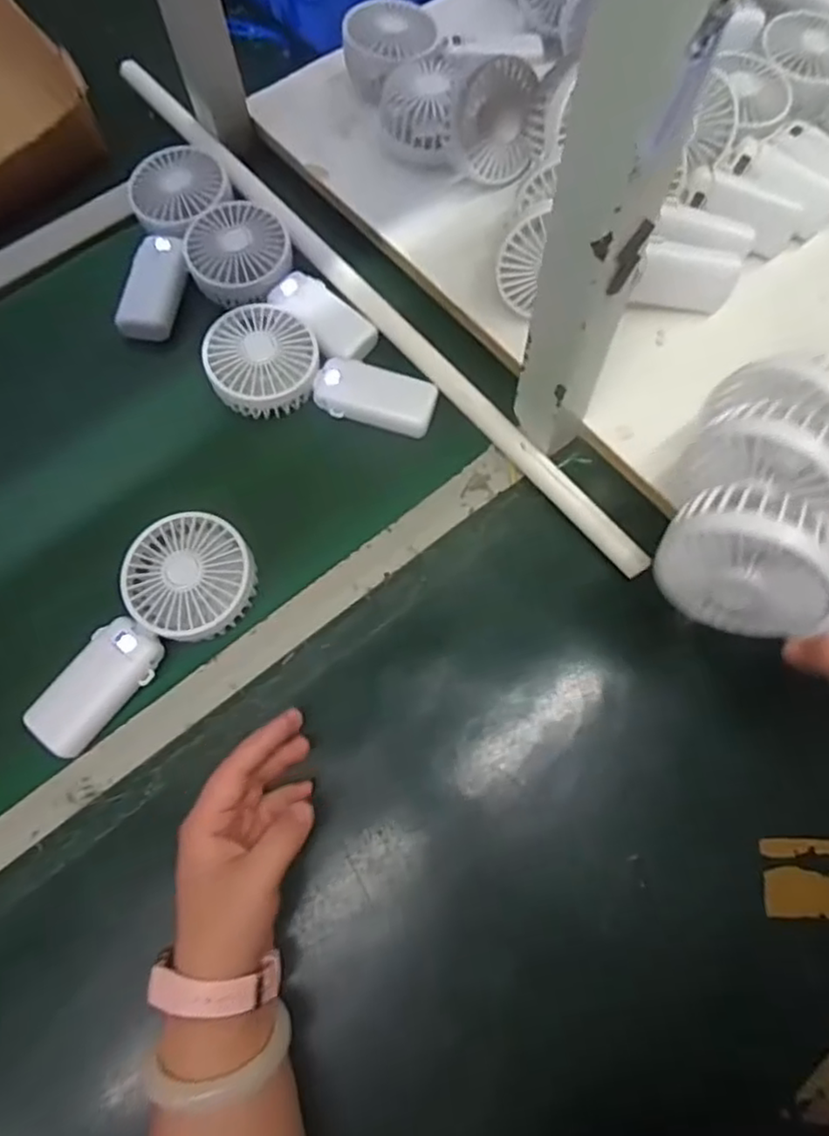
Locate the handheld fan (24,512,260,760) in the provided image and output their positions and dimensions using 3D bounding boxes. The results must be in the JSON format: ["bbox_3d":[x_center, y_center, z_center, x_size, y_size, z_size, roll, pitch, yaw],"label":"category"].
[{"bbox_3d":[-0.193,0.038,0.465,0.179,0.029,0.085,-40,73,-11],"label":"handheld fan"}]

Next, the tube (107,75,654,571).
[{"bbox_3d":[-0.058,-0.243,0.563,0.027,0.014,0.678,-39,73,-11],"label":"tube"}]

